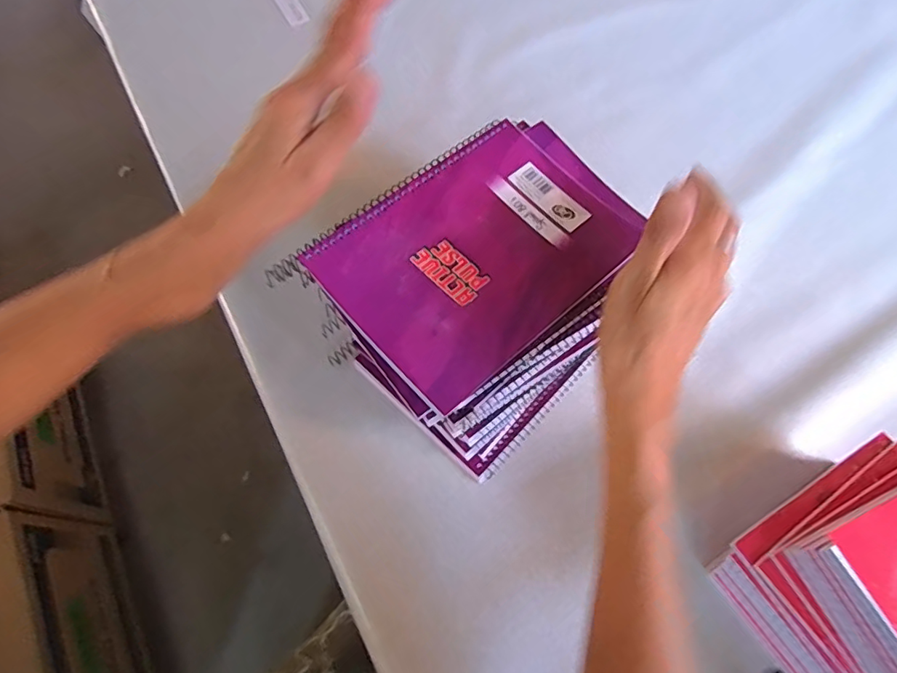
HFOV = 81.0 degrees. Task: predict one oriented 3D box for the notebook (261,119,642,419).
[{"bbox_3d":[0.019,-0.061,0.364,0.198,0.017,0.151,-41,71,-16],"label":"notebook"}]

